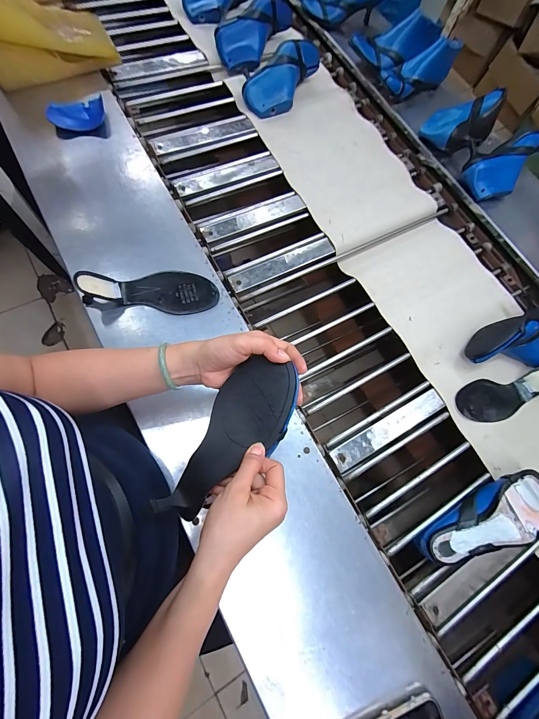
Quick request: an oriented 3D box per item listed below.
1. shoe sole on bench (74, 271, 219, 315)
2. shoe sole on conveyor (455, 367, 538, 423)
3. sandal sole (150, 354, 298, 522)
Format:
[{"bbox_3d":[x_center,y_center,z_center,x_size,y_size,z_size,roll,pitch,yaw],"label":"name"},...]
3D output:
[{"bbox_3d":[-0.208,-0.122,0.550,0.226,0.059,0.085,-1,70,-17],"label":"shoe sole on bench"},{"bbox_3d":[0.480,0.067,0.612,0.228,0.029,0.083,-14,72,-7],"label":"shoe sole on conveyor"},{"bbox_3d":[-0.044,0.094,0.350,0.084,0.040,0.205,37,87,10],"label":"sandal sole"}]

